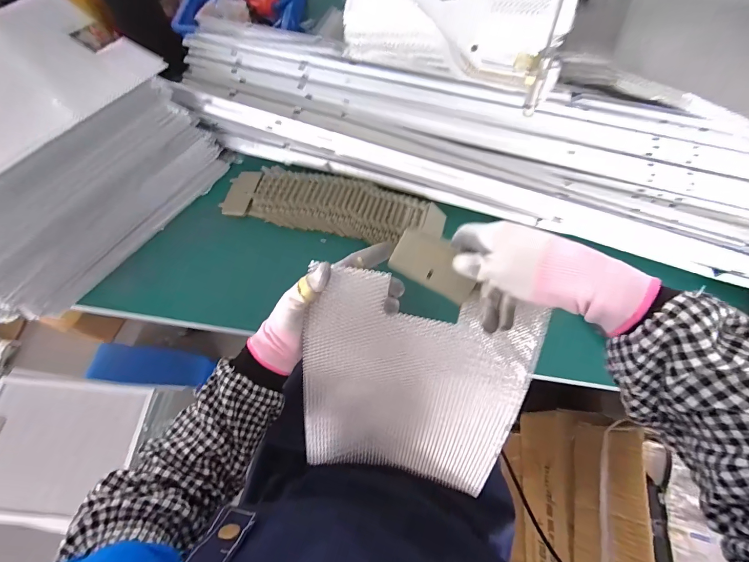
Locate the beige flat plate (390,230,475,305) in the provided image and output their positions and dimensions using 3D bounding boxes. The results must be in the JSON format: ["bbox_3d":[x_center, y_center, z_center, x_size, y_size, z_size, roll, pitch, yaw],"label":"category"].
[{"bbox_3d":[0.061,-0.016,0.348,0.085,0.005,0.047,29,106,2],"label":"beige flat plate"}]

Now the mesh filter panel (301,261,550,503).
[{"bbox_3d":[0.040,0.145,0.423,0.250,0.312,0.047,9,29,7],"label":"mesh filter panel"}]

